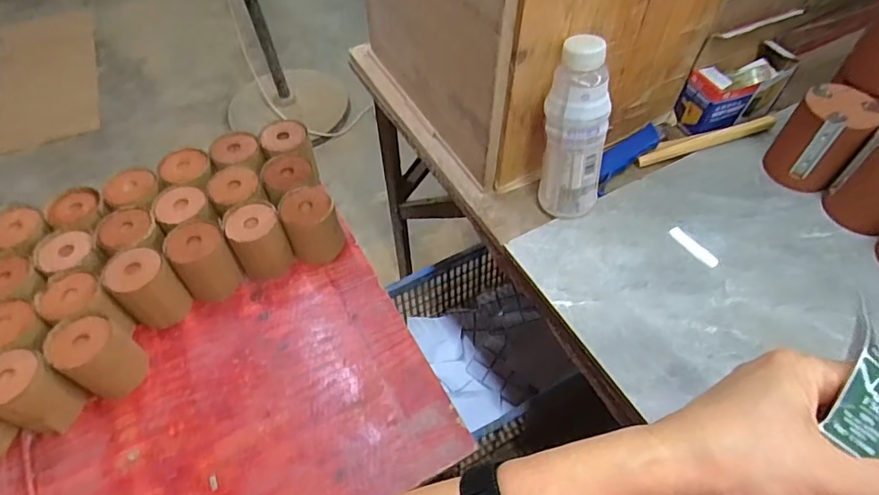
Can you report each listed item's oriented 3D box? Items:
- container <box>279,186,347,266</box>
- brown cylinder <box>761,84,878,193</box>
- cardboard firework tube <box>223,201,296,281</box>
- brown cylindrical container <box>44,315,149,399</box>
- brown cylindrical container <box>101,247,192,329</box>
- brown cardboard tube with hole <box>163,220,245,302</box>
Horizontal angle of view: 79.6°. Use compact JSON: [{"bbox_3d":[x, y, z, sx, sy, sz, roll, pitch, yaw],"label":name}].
[{"bbox_3d":[-0.207,-0.035,0.873,0.086,0.109,0.081,-1,54,1],"label":"container"},{"bbox_3d":[0.442,-0.125,0.613,0.068,0.105,0.077,-38,62,-23],"label":"brown cylinder"},{"bbox_3d":[-0.289,-0.007,0.857,0.084,0.103,0.086,-1,54,1],"label":"cardboard firework tube"},{"bbox_3d":[-0.474,0.153,0.740,0.084,0.108,0.081,-1,54,1],"label":"brown cylindrical container"},{"bbox_3d":[-0.441,0.063,0.802,0.089,0.106,0.079,32,61,22],"label":"brown cylindrical container"},{"bbox_3d":[-0.366,0.024,0.828,0.081,0.106,0.085,-32,60,-20],"label":"brown cardboard tube with hole"}]

